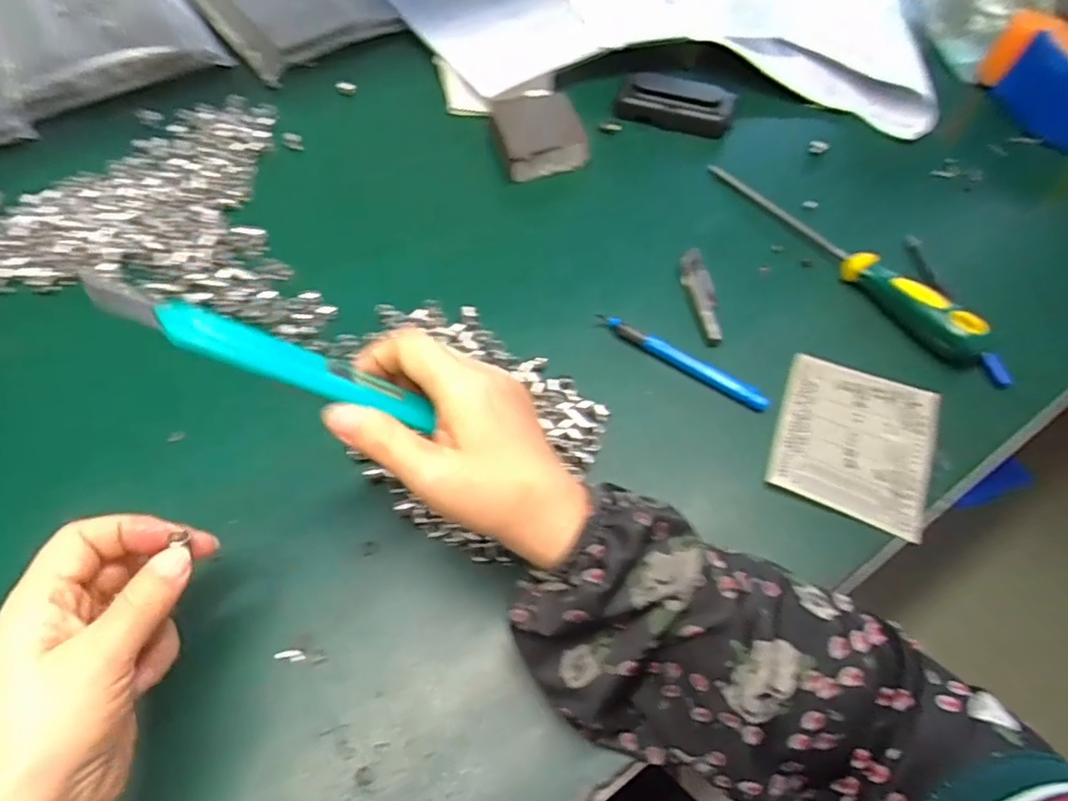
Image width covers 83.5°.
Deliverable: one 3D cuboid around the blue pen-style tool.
[{"bbox_3d":[0.096,-0.027,0.397,0.123,0.011,0.014,31,63,16],"label":"blue pen-style tool"}]

